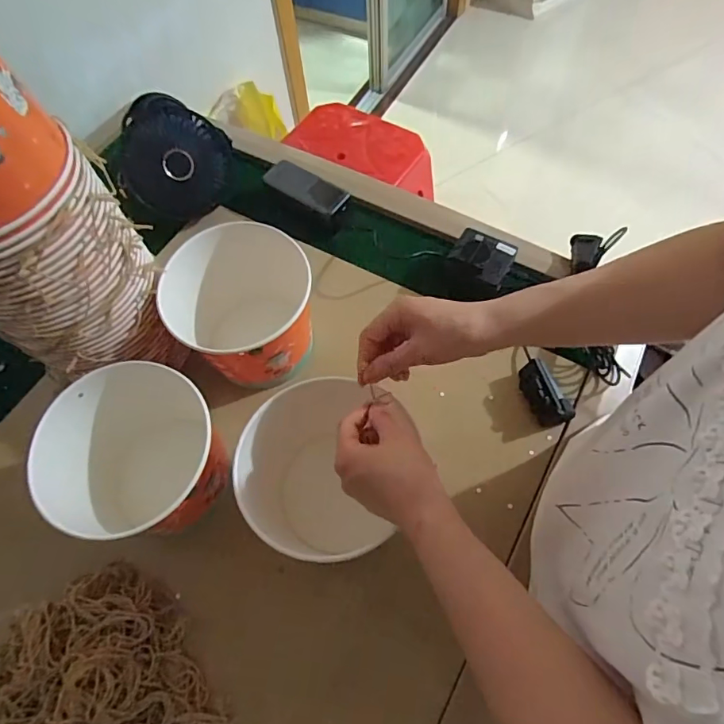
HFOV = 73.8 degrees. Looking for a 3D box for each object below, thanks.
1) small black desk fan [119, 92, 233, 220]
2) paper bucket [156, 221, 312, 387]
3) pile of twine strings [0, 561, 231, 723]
[{"bbox_3d":[-0.281,-0.309,0.715,0.156,0.104,0.175,-27,65,-9],"label":"small black desk fan"},{"bbox_3d":[-0.138,-0.063,0.563,0.137,0.139,0.172,-6,64,1],"label":"paper bucket"},{"bbox_3d":[-0.249,0.313,0.425,0.186,0.066,0.216,-35,67,-13],"label":"pile of twine strings"}]

